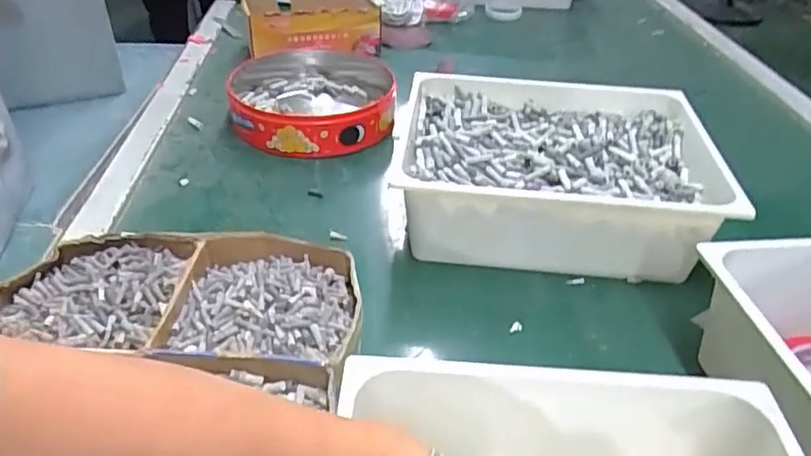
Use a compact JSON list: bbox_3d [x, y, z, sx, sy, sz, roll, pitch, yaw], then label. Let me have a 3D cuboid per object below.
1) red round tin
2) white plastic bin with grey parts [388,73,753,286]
[{"bbox_3d":[-0.145,-0.204,0.960,0.246,0.068,0.266,1,37,-1],"label":"red round tin"},{"bbox_3d":[0.175,-0.068,0.750,0.359,0.116,0.273,4,37,3],"label":"white plastic bin with grey parts"}]

